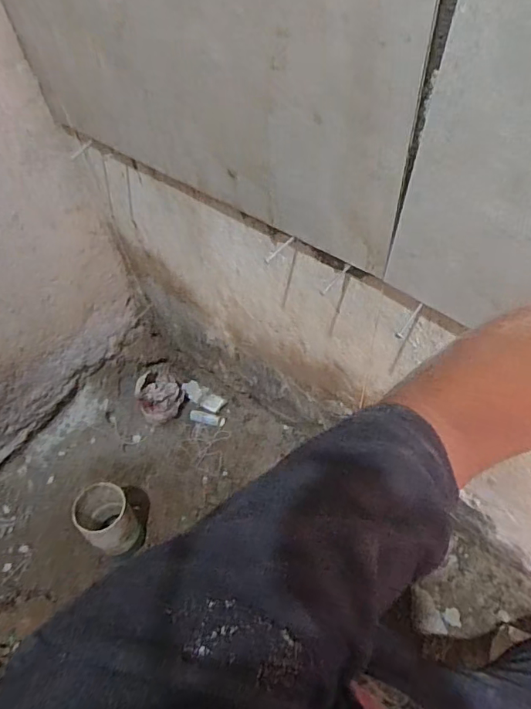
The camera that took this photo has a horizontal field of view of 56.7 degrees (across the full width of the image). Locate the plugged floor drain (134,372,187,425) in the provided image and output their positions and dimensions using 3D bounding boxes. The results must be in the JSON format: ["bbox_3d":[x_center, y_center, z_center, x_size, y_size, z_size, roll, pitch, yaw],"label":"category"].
[{"bbox_3d":[-0.251,0.096,1.166,0.106,0.118,0.101,-2,56,3],"label":"plugged floor drain"}]

